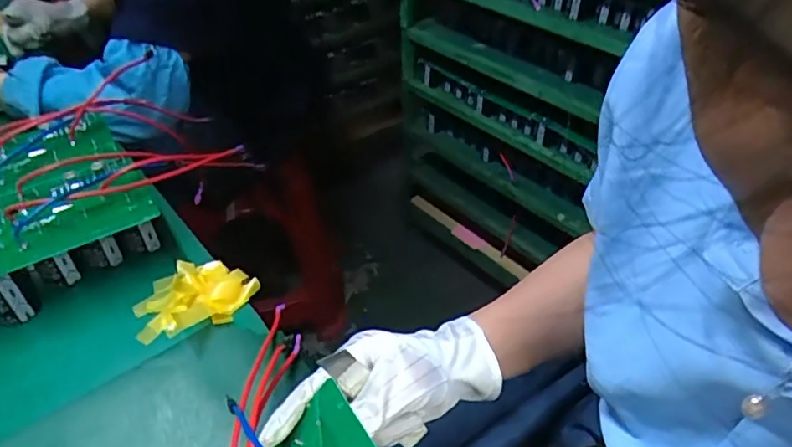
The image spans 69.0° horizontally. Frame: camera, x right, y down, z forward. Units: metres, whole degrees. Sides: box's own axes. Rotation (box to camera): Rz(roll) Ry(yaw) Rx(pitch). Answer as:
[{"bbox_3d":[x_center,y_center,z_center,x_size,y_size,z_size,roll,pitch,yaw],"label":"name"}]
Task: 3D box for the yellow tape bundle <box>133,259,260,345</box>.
[{"bbox_3d":[-0.166,0.058,0.474,0.097,0.021,0.072,-11,41,-12],"label":"yellow tape bundle"}]

